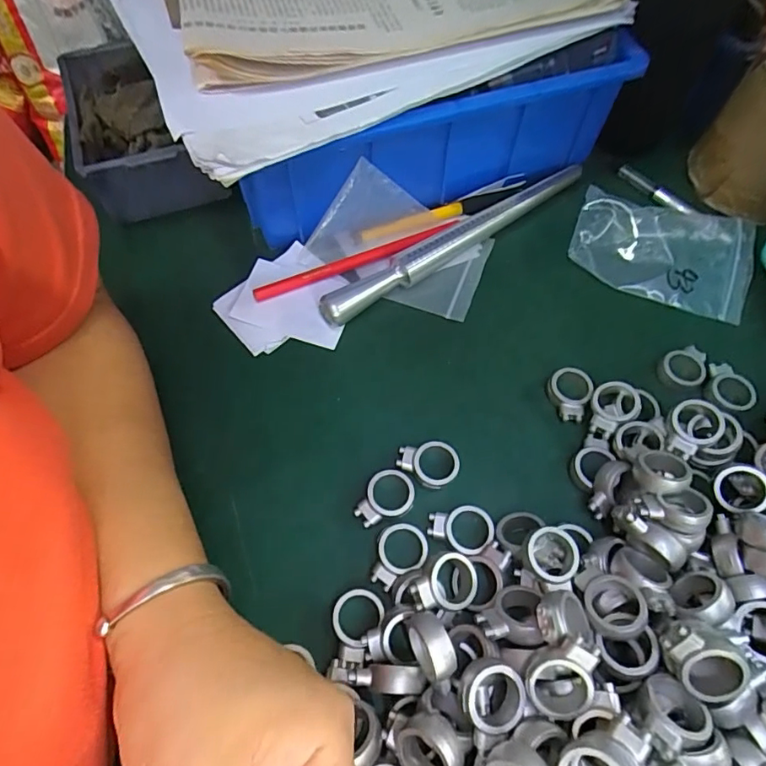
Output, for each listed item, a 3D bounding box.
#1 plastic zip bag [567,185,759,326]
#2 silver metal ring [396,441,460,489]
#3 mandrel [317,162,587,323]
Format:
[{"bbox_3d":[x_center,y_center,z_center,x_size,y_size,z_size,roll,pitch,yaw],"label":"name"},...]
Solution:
[{"bbox_3d":[0.197,-0.096,0.352,0.118,0.019,0.077,18,62,10],"label":"plastic zip bag"},{"bbox_3d":[0.025,0.046,0.280,0.034,0.006,0.026,3,60,1],"label":"silver metal ring"},{"bbox_3d":[0.056,-0.103,0.356,0.228,0.023,0.017,-33,66,-17],"label":"mandrel"}]

